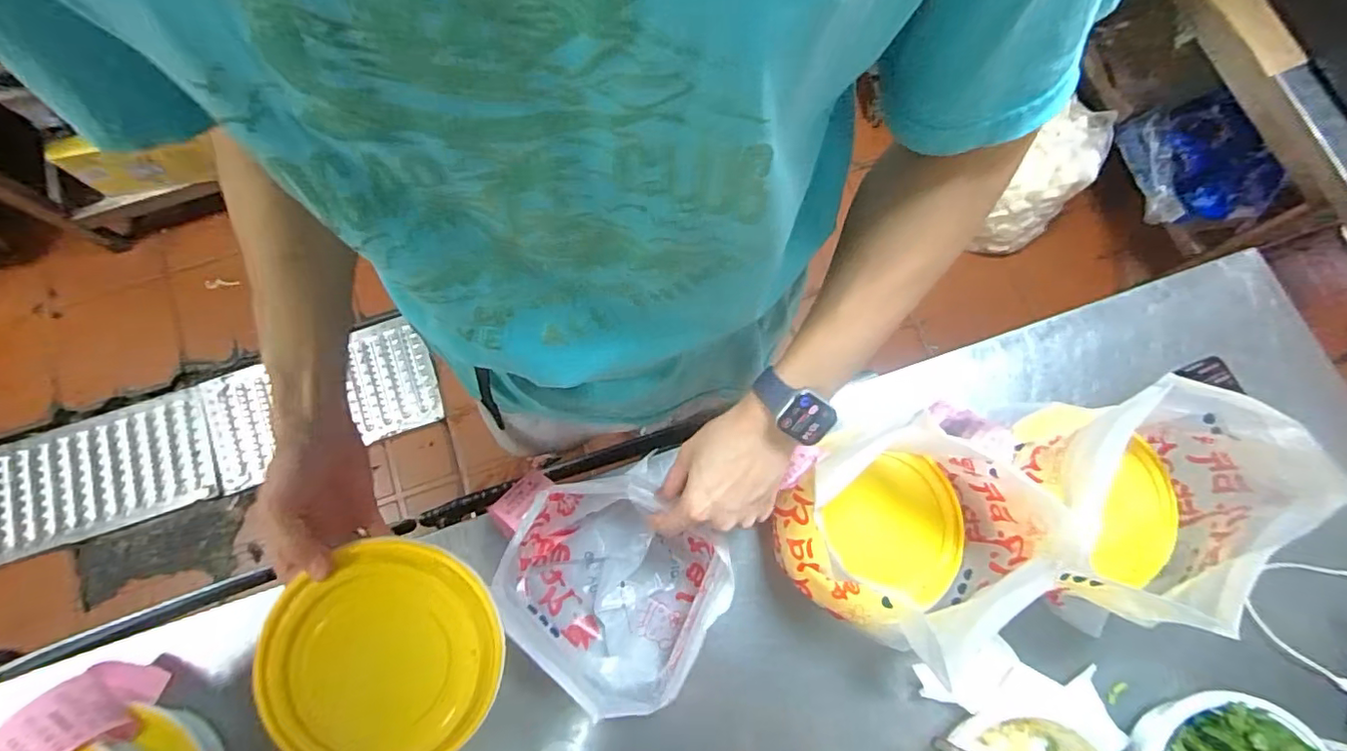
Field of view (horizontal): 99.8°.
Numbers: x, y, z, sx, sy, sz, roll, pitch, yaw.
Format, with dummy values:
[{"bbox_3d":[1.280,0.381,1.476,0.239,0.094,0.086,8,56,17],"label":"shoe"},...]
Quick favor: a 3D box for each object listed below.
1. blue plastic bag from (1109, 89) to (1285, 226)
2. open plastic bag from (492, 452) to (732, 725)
[{"bbox_3d":[1.194,-0.486,1.302,0.165,0.204,0.293,-5,77,-2],"label":"blue plastic bag"},{"bbox_3d":[-0.051,0.182,0.520,0.176,0.094,0.178,34,78,7],"label":"open plastic bag"}]

